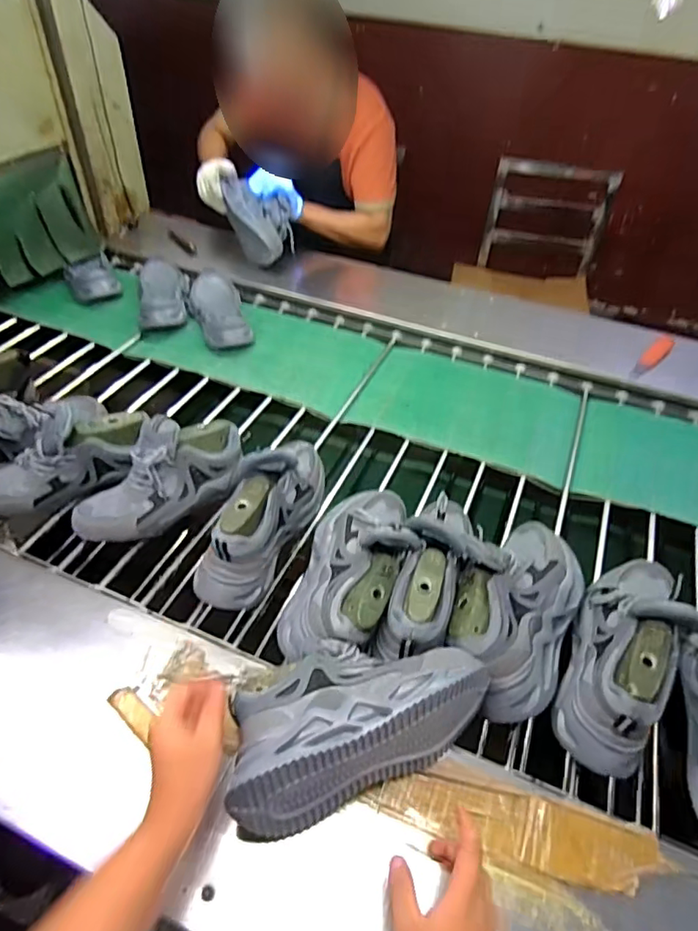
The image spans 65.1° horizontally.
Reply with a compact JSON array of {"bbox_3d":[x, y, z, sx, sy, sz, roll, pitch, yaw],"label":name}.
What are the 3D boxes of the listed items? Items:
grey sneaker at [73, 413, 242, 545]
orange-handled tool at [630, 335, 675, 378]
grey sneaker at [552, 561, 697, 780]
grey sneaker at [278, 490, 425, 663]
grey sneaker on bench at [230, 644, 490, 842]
[{"bbox_3d":[-0.274,0.013,0.800,0.104,0.110,0.260,37,55,28],"label":"grey sneaker"},{"bbox_3d":[0.648,-0.231,1.175,0.139,0.031,0.043,-46,58,-8],"label":"orange-handled tool"},{"bbox_3d":[0.329,0.204,0.638,0.094,0.154,0.261,21,49,16],"label":"grey sneaker"},{"bbox_3d":[0.008,0.125,0.703,0.143,0.125,0.263,13,47,9],"label":"grey sneaker"},{"bbox_3d":[0.004,0.245,0.564,0.266,0.108,0.138,-17,50,-19],"label":"grey sneaker on bench"}]

